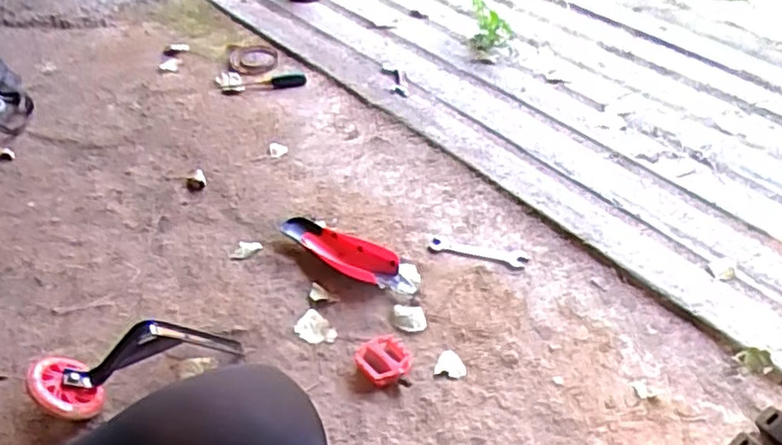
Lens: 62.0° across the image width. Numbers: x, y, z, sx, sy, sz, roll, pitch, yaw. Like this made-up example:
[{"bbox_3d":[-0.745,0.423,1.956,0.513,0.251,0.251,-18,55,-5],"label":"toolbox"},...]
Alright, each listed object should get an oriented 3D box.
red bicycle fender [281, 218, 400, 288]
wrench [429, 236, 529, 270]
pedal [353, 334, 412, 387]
[{"bbox_3d":[-0.094,0.047,1.193,0.261,0.038,0.082,25,46,24],"label":"red bicycle fender"},{"bbox_3d":[0.159,0.053,1.197,0.179,0.008,0.042,11,41,10],"label":"wrench"},{"bbox_3d":[-0.013,0.214,1.013,0.085,0.026,0.085,2,42,-2],"label":"pedal"}]

